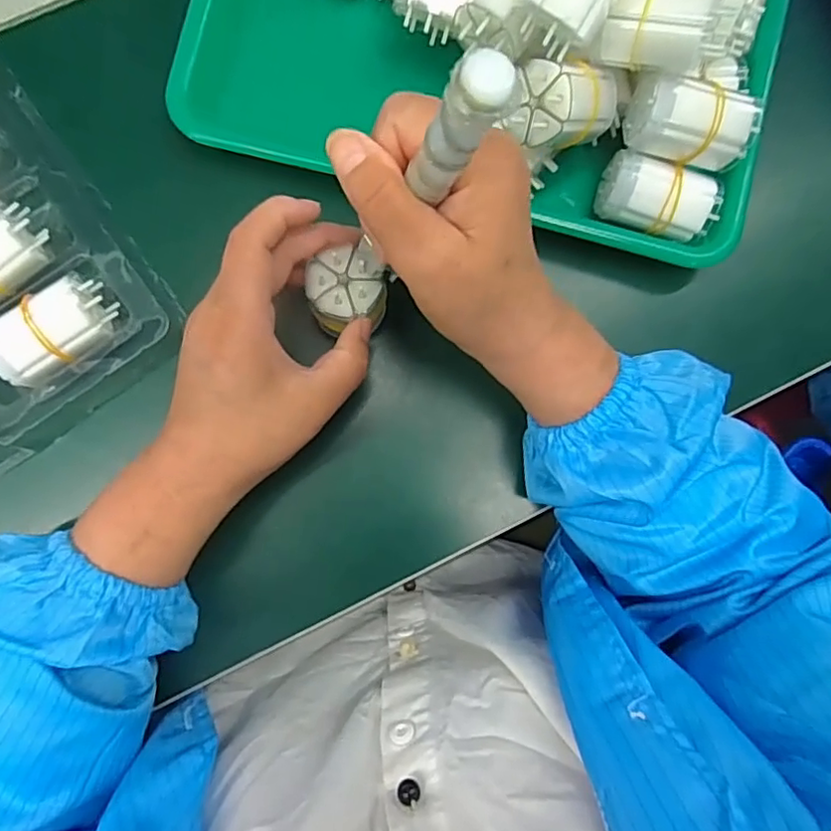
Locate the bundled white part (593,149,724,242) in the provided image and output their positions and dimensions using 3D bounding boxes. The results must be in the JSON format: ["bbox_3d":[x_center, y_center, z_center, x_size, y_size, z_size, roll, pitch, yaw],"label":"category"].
[{"bbox_3d":[0.139,-0.123,0.345,0.064,0.036,0.038,21,85,-1],"label":"bundled white part"}]

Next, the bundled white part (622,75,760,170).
[{"bbox_3d":[0.148,-0.157,0.320,0.062,0.037,0.036,8,85,-2],"label":"bundled white part"}]

